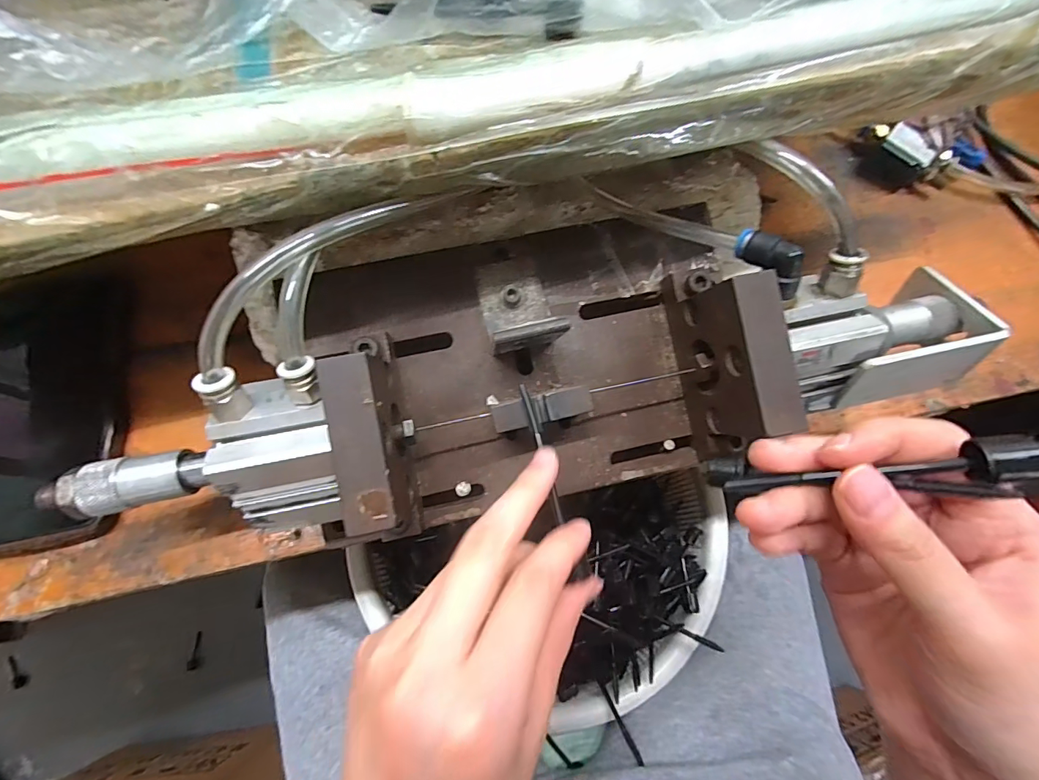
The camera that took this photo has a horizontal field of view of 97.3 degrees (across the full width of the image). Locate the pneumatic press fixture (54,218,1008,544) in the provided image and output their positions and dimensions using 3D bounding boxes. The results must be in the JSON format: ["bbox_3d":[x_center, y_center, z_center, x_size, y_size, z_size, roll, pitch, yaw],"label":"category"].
[{"bbox_3d":[0.014,-0.015,0.241,0.423,0.108,0.141,-9,71,-5],"label":"pneumatic press fixture"}]

